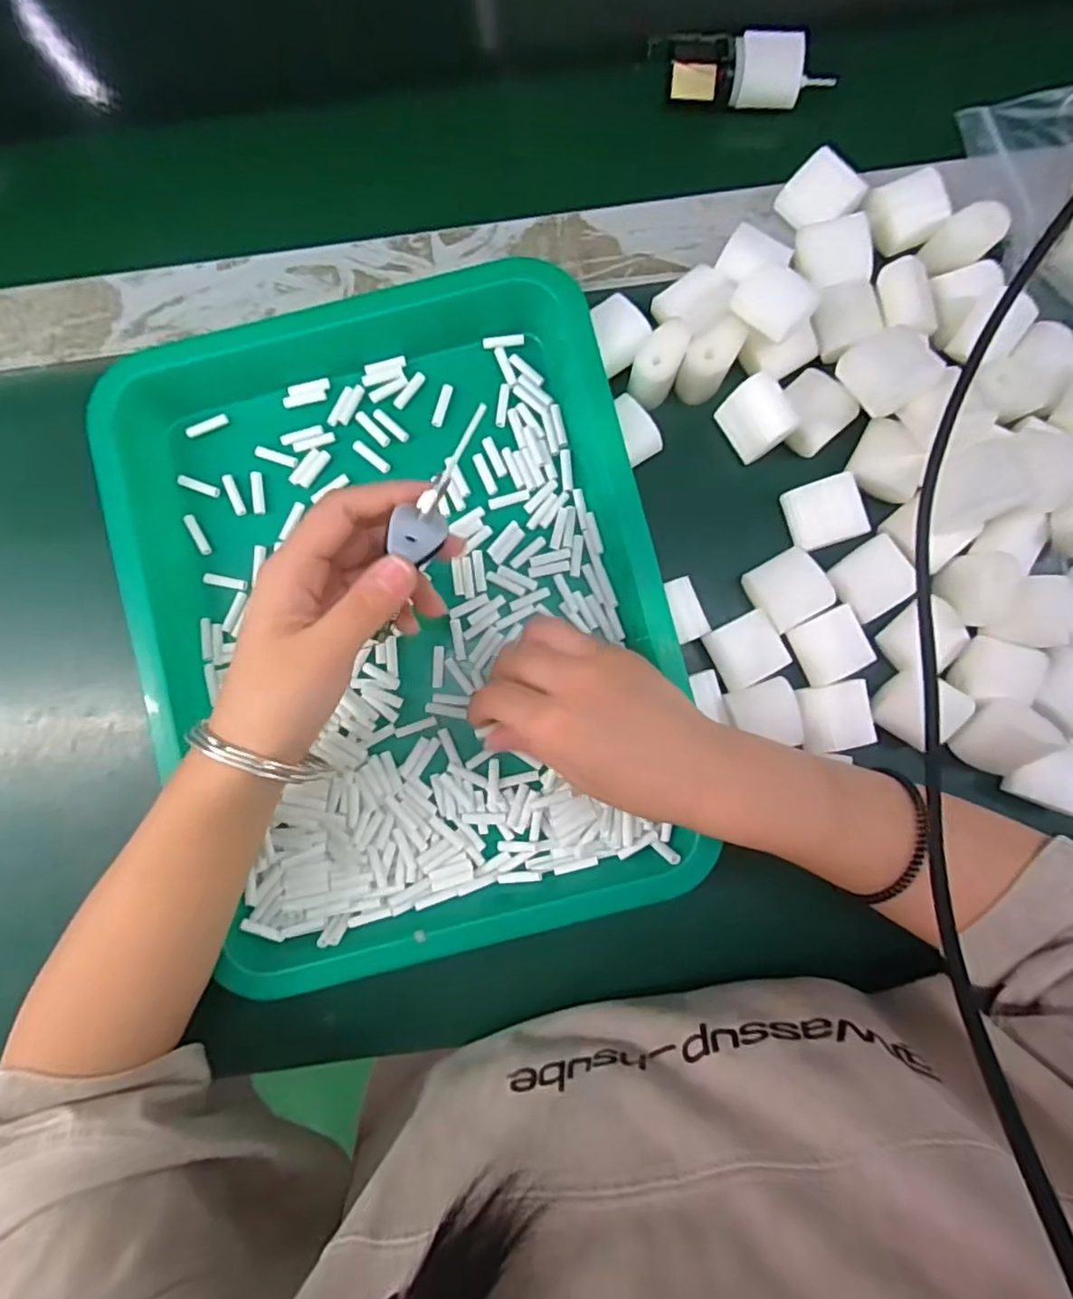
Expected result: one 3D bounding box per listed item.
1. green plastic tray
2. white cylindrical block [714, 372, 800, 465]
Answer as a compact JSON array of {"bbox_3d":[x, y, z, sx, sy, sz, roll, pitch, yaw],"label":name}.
[{"bbox_3d":[-0.069,-0.020,0.322,0.252,0.038,0.338,-13,87,1],"label":"green plastic tray"},{"bbox_3d":[0.115,-0.120,0.326,0.026,0.039,0.034,-28,87,0],"label":"white cylindrical block"}]

